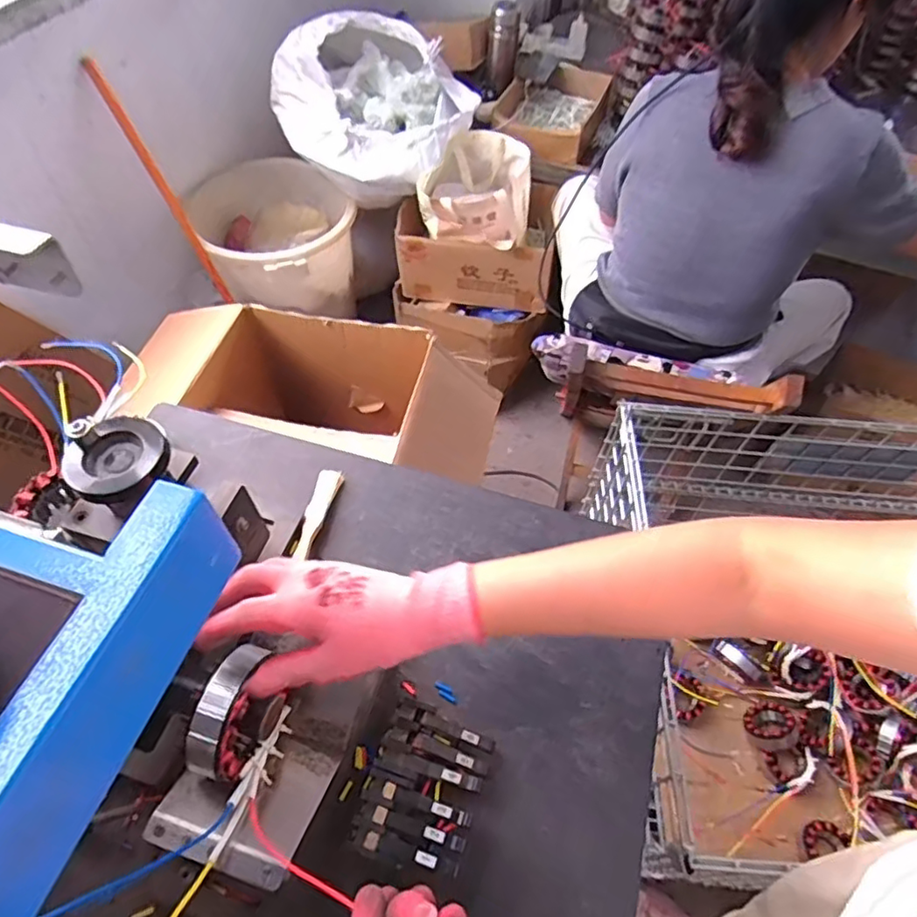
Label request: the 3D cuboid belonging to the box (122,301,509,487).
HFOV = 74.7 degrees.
[{"bbox_3d":[-0.295,-0.098,1.229,0.716,0.275,0.261,11,56,7],"label":"box"}]

